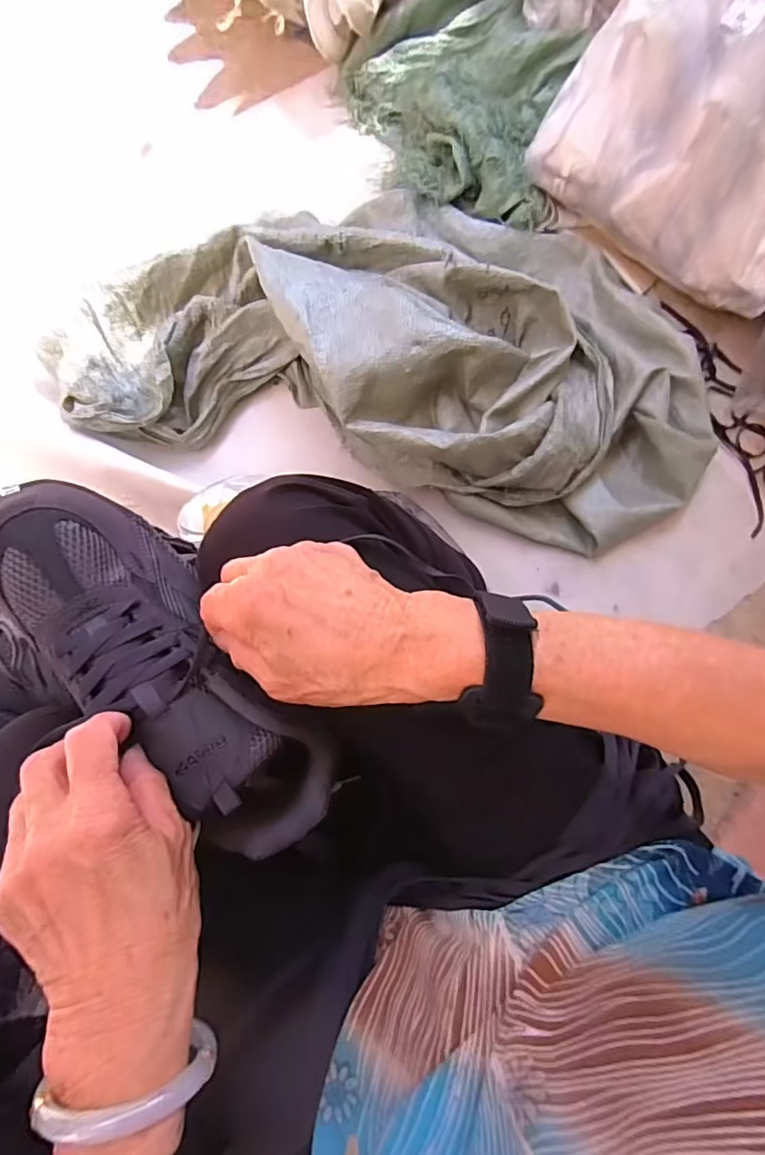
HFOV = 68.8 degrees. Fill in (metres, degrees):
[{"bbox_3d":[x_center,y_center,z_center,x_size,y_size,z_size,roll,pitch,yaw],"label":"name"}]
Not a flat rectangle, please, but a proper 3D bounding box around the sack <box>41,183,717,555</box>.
[{"bbox_3d":[0.033,-0.318,0.721,0.795,0.132,0.418,13,81,-1],"label":"sack"}]

